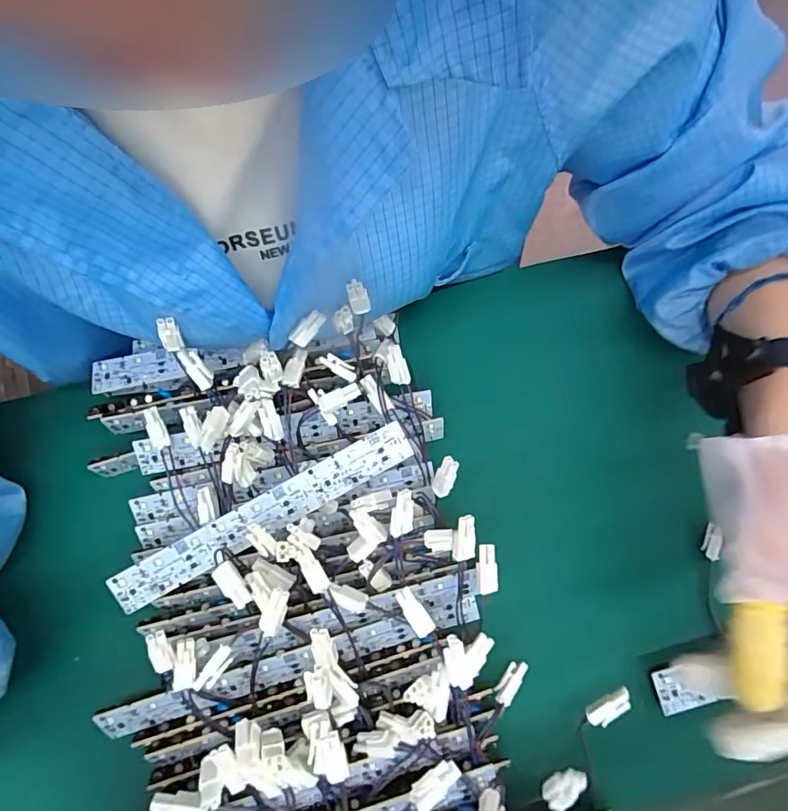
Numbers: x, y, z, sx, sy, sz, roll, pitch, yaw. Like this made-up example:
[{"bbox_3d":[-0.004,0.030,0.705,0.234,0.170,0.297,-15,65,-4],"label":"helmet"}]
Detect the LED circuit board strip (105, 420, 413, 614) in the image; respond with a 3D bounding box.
[{"bbox_3d":[-0.078,0.065,0.305,0.190,0.004,0.024,-28,96,-3],"label":"LED circuit board strip"}]

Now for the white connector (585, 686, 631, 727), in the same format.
[{"bbox_3d":[0.118,0.165,0.280,0.026,0.006,0.012,-41,78,10],"label":"white connector"}]

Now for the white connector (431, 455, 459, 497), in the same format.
[{"bbox_3d":[0.030,0.041,0.298,0.011,0.028,0.005,21,32,4],"label":"white connector"}]

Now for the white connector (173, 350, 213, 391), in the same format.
[{"bbox_3d":[-0.114,-0.021,0.293,0.012,0.007,0.027,-38,115,-11],"label":"white connector"}]

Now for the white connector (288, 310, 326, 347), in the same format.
[{"bbox_3d":[-0.049,-0.043,0.289,0.027,0.005,0.010,-39,75,31],"label":"white connector"}]

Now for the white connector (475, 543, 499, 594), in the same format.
[{"bbox_3d":[0.052,0.091,0.285,0.011,0.005,0.026,-2,74,-2],"label":"white connector"}]

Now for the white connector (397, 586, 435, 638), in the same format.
[{"bbox_3d":[0.011,0.108,0.267,0.011,0.004,0.027,-32,91,-10],"label":"white connector"}]

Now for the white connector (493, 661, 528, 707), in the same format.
[{"bbox_3d":[0.067,0.158,0.294,0.009,0.011,0.025,37,62,9],"label":"white connector"}]

